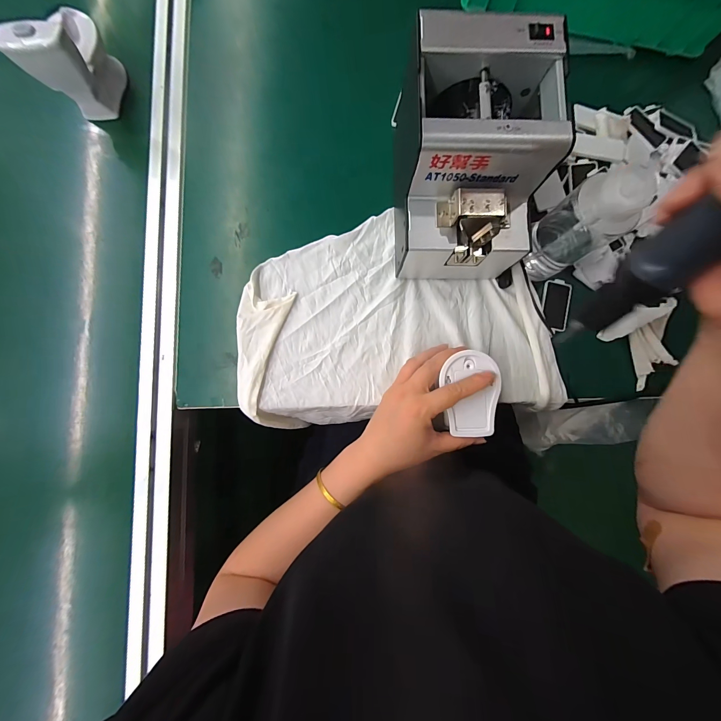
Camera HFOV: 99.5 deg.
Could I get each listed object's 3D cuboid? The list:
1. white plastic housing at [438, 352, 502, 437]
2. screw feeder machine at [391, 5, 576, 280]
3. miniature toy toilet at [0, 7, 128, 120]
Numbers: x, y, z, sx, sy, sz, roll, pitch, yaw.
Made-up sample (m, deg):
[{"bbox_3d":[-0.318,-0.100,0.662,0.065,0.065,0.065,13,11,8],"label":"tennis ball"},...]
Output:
[{"bbox_3d":[0.114,0.034,0.317,0.058,0.011,0.086,4,85,-1],"label":"white plastic housing"},{"bbox_3d":[0.107,-0.193,0.314,0.131,0.141,0.178,-4,86,-2],"label":"screw feeder machine"},{"bbox_3d":[-0.337,-0.355,0.354,0.059,0.095,0.098,3,86,-1],"label":"miniature toy toilet"}]

